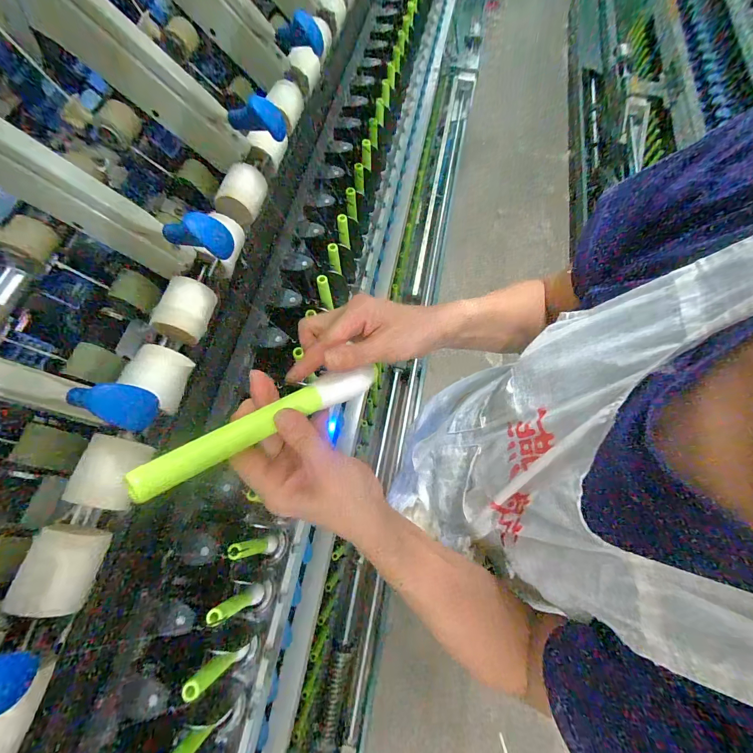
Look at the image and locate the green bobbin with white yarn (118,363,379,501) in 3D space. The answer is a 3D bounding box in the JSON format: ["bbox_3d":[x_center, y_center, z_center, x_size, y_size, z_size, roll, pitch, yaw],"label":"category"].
[{"bbox_3d":[-0.072,0.029,0.247,0.184,0.018,0.024,-26,68,-41],"label":"green bobbin with white yarn"}]

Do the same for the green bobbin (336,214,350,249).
[{"bbox_3d":[-0.062,-0.274,0.651,0.021,0.022,0.059,-9,109,-5],"label":"green bobbin"}]

